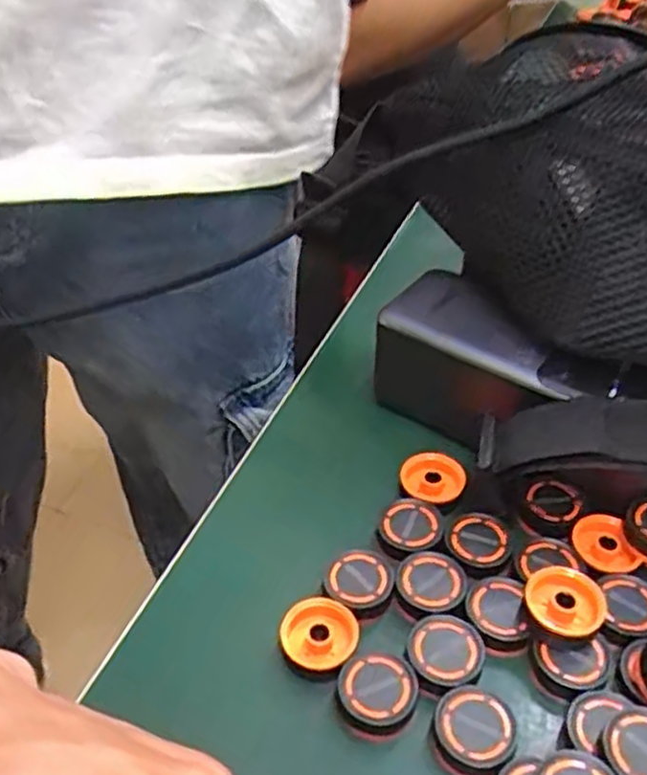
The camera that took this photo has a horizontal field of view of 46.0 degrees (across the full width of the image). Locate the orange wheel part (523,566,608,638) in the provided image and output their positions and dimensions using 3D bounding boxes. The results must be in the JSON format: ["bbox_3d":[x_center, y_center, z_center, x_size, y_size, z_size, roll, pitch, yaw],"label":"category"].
[{"bbox_3d":[0.081,0.074,0.257,0.026,0.011,0.023,32,49,31],"label":"orange wheel part"}]

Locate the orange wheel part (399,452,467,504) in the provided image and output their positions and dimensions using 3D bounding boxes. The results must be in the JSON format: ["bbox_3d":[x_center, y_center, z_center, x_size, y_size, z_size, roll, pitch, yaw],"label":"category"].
[{"bbox_3d":[0.044,0.037,0.309,0.024,0.009,0.022,0,40,0],"label":"orange wheel part"}]

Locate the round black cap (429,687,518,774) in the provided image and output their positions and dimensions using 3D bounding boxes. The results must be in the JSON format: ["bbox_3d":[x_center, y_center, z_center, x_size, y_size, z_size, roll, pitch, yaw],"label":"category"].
[{"bbox_3d":[0.046,0.107,0.236,0.025,0.011,0.024,0,40,0],"label":"round black cap"}]

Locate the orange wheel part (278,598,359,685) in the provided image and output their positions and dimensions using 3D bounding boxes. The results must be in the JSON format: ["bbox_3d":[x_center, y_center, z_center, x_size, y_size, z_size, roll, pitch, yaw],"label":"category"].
[{"bbox_3d":[-0.002,0.086,0.261,0.025,0.012,0.024,12,42,13],"label":"orange wheel part"}]

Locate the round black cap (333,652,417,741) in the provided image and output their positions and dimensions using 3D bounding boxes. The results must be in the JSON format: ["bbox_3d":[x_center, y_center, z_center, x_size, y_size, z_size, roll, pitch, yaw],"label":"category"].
[{"bbox_3d":[0.017,0.099,0.246,0.025,0.012,0.022,12,42,13],"label":"round black cap"}]

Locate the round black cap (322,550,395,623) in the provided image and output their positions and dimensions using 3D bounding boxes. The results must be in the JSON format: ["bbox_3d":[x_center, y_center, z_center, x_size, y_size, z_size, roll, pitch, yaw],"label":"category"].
[{"bbox_3d":[0.013,0.070,0.274,0.024,0.008,0.024,0,40,0],"label":"round black cap"}]

